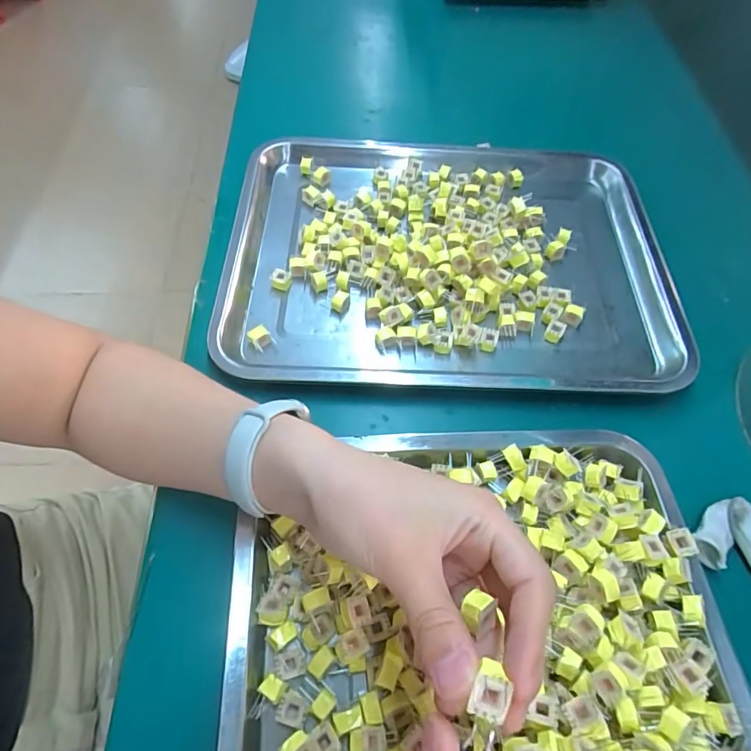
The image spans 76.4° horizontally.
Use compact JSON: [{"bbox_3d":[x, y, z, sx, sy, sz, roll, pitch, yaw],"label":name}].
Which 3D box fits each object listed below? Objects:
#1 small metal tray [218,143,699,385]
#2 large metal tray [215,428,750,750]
[{"bbox_3d":[0.065,-0.116,0.449,0.397,0.038,0.295,2,61,-1],"label":"small metal tray"},{"bbox_3d":[0.066,0.206,0.235,0.292,0.035,0.390,-2,61,-3],"label":"large metal tray"}]

